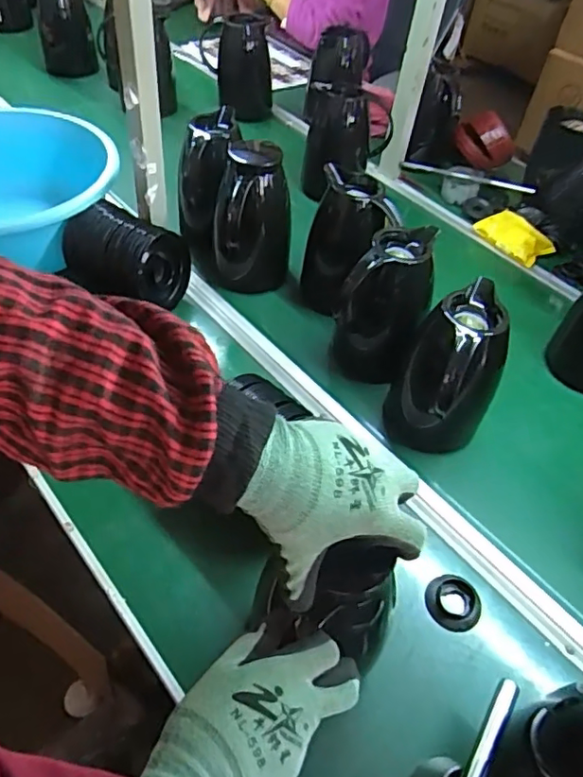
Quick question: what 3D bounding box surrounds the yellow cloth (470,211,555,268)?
[{"bbox_3d":[0.387,-0.265,0.985,0.062,0.012,0.125,-43,70,6],"label":"yellow cloth"}]

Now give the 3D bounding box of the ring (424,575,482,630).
[{"bbox_3d":[0.177,0.235,0.619,0.054,0.013,0.059,3,49,-4],"label":"ring"}]

